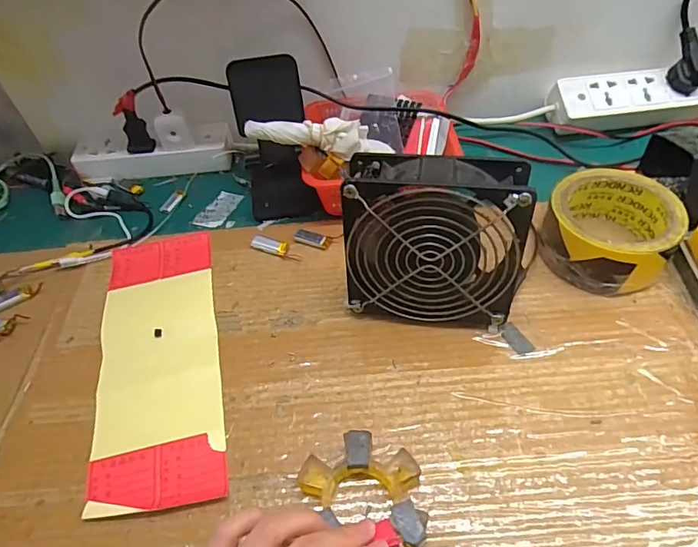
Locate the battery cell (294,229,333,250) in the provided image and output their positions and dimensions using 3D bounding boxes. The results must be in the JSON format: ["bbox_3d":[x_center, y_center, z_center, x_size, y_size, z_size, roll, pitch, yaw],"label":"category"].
[{"bbox_3d":[-0.033,-0.031,0.433,0.033,0.006,0.013,16,52,18],"label":"battery cell"}]

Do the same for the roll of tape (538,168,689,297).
[{"bbox_3d":[0.208,-0.033,0.385,0.093,0.053,0.089,-3,48,3],"label":"roll of tape"}]

